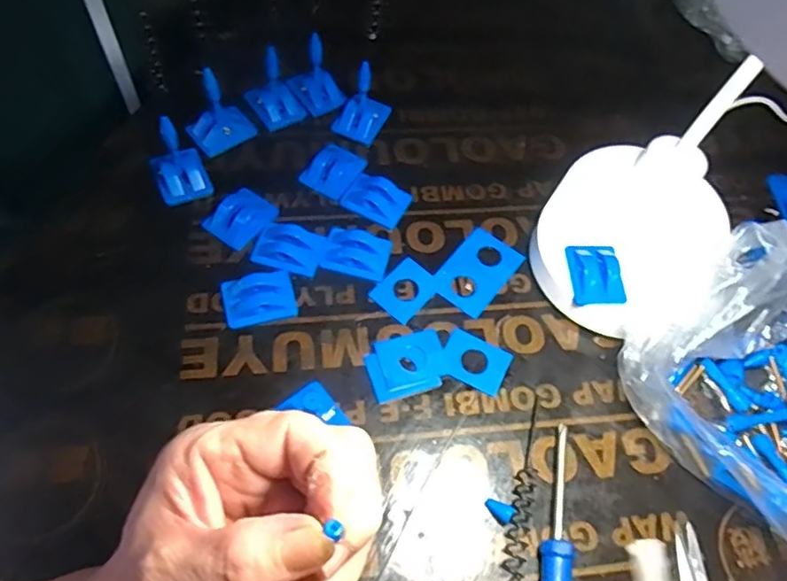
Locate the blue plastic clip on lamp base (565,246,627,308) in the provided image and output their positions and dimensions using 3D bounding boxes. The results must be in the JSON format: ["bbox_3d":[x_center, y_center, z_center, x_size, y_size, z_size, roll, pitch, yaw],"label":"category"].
[{"bbox_3d":[0.129,-0.010,0.379,0.032,0.009,0.039,0,59,-5],"label":"blue plastic clip on lamp base"}]

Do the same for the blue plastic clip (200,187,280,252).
[{"bbox_3d":[-0.104,-0.051,0.407,0.034,0.012,0.043,35,62,15],"label":"blue plastic clip"}]

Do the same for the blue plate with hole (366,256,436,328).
[{"bbox_3d":[0.009,-0.001,0.398,0.033,0.004,0.044,37,63,17],"label":"blue plate with hole"}]

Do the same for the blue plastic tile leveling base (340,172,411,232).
[{"bbox_3d":[-0.011,-0.066,0.429,0.043,0.008,0.034,28,61,12],"label":"blue plastic tile leveling base"}]

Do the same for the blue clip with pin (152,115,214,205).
[{"bbox_3d":[-0.147,-0.090,0.402,0.035,0.055,0.033,-23,63,-17],"label":"blue clip with pin"}]

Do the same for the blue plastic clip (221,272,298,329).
[{"bbox_3d":[-0.087,0.005,0.383,0.043,0.009,0.033,-14,61,-13],"label":"blue plastic clip"}]

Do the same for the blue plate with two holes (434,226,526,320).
[{"bbox_3d":[0.058,-0.014,0.407,0.041,0.004,0.064,35,62,16],"label":"blue plate with two holes"}]

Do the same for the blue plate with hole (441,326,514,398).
[{"bbox_3d":[0.052,0.045,0.376,0.041,0.004,0.033,25,60,11],"label":"blue plate with hole"}]

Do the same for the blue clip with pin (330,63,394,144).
[{"bbox_3d":[-0.024,-0.143,0.445,0.032,0.051,0.037,25,60,10],"label":"blue clip with pin"}]

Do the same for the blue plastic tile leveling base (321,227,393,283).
[{"bbox_3d":[-0.024,-0.026,0.403,0.041,0.007,0.035,12,59,3],"label":"blue plastic tile leveling base"}]

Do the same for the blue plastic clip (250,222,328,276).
[{"bbox_3d":[-0.070,-0.030,0.401,0.046,0.009,0.037,15,59,4],"label":"blue plastic clip"}]

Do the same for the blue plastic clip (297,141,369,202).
[{"bbox_3d":[-0.043,-0.089,0.438,0.035,0.012,0.043,30,61,13],"label":"blue plastic clip"}]

